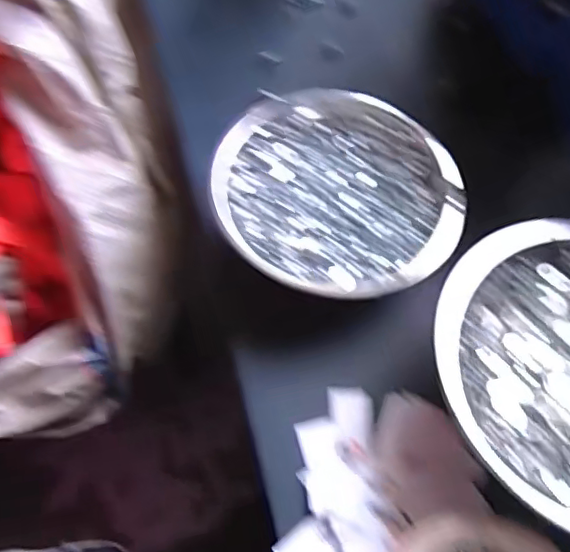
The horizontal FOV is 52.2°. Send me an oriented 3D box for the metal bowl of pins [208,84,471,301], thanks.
[{"bbox_3d":[0.040,-0.055,0.428,0.169,0.059,0.161,1,63,-1],"label":"metal bowl of pins"}]

